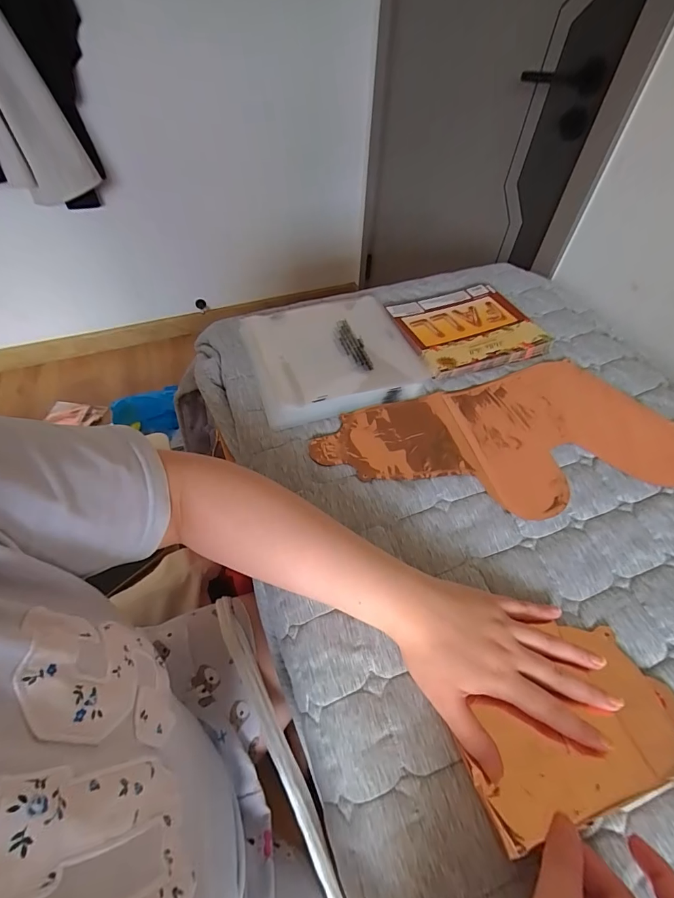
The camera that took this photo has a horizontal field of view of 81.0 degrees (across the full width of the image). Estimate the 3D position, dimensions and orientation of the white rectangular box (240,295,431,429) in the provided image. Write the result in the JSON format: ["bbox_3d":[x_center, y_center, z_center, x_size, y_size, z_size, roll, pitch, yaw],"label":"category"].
[{"bbox_3d":[-0.006,-0.137,0.567,0.225,0.022,0.220,-14,54,-13],"label":"white rectangular box"}]

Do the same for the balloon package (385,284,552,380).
[{"bbox_3d":[0.199,-0.188,0.609,0.205,0.018,0.175,-15,54,-13],"label":"balloon package"}]

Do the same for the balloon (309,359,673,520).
[{"bbox_3d":[0.200,-0.009,0.478,0.432,0.007,0.202,-12,54,-11],"label":"balloon"}]

